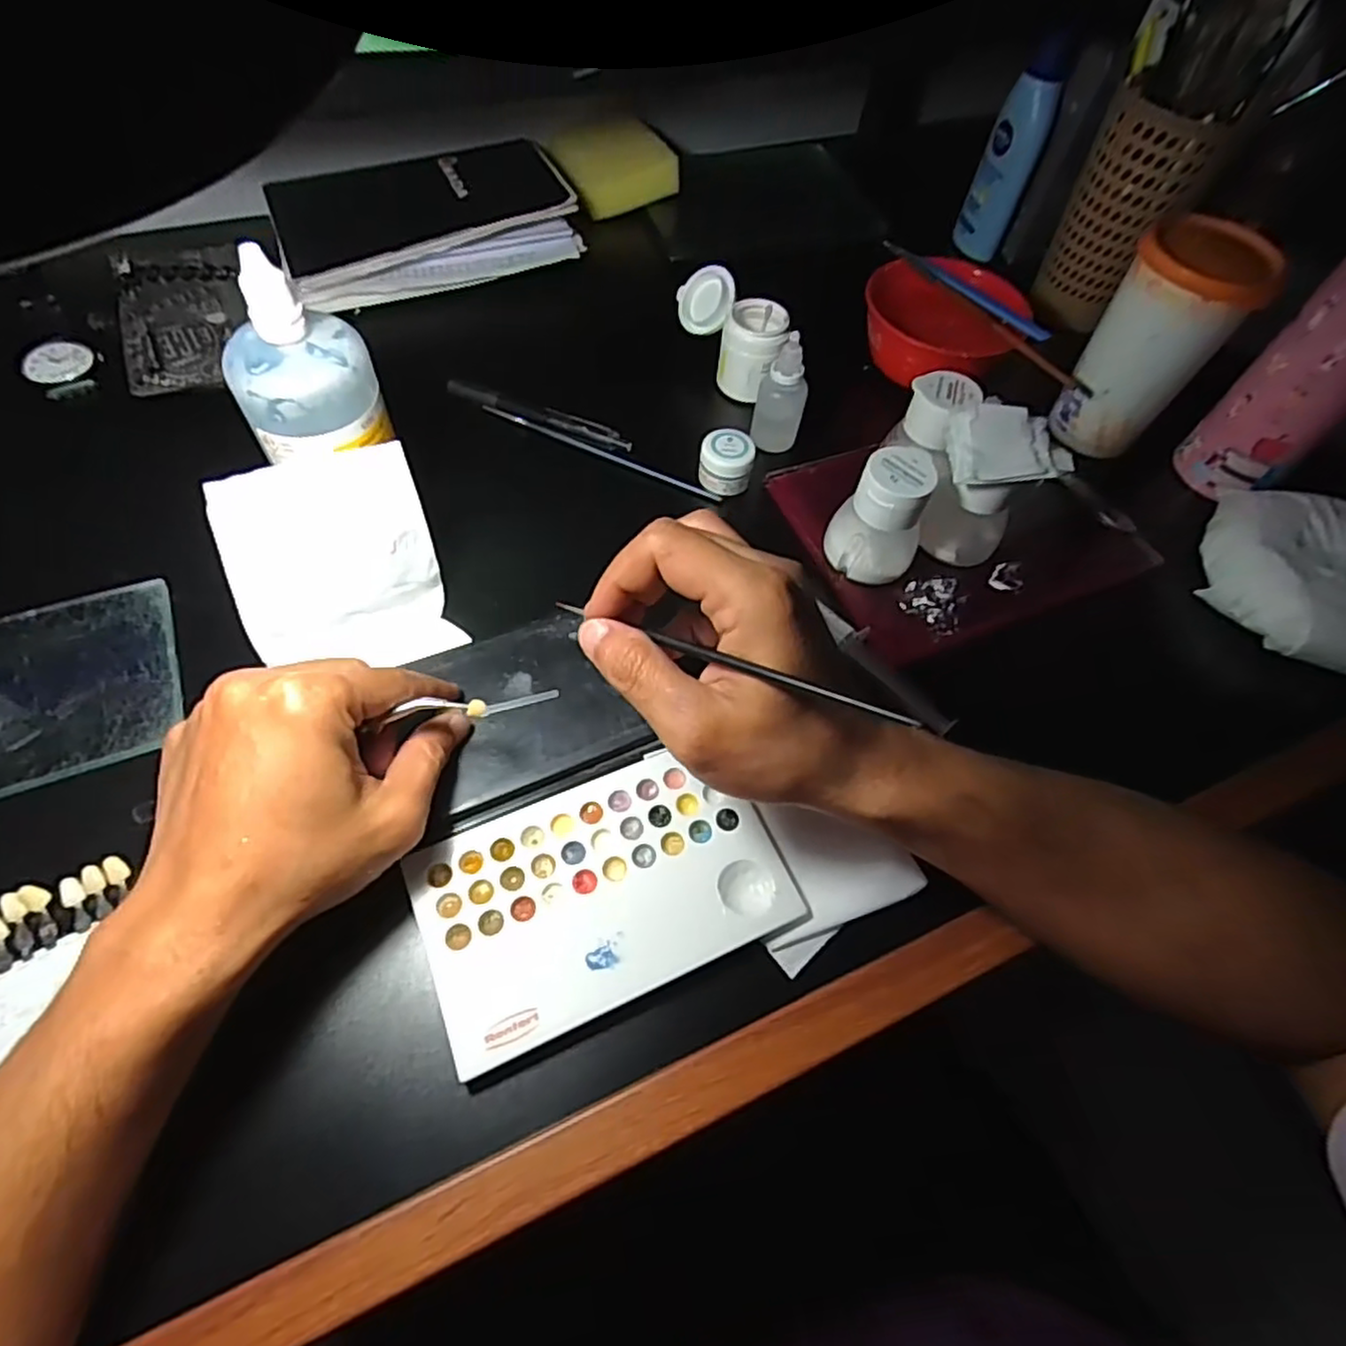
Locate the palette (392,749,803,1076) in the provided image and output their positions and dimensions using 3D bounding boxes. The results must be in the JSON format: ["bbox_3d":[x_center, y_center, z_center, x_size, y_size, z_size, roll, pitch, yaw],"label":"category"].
[{"bbox_3d":[-0.029,0.093,0.304,0.149,0.006,0.094,-20,62,-15],"label":"palette"}]

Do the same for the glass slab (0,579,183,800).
[{"bbox_3d":[-0.344,0.020,0.324,0.203,0.008,0.103,-19,63,-16],"label":"glass slab"}]

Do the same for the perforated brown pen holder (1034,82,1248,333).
[{"bbox_3d":[0.325,-0.334,0.511,0.076,0.136,0.069,35,63,14],"label":"perforated brown pen holder"}]

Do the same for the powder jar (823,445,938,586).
[{"bbox_3d":[0.113,-0.084,0.385,0.049,0.065,0.041,26,61,10],"label":"powder jar"}]

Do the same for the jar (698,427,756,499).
[{"bbox_3d":[0.033,-0.130,0.434,0.031,0.028,0.030,2,60,-4],"label":"jar"}]

